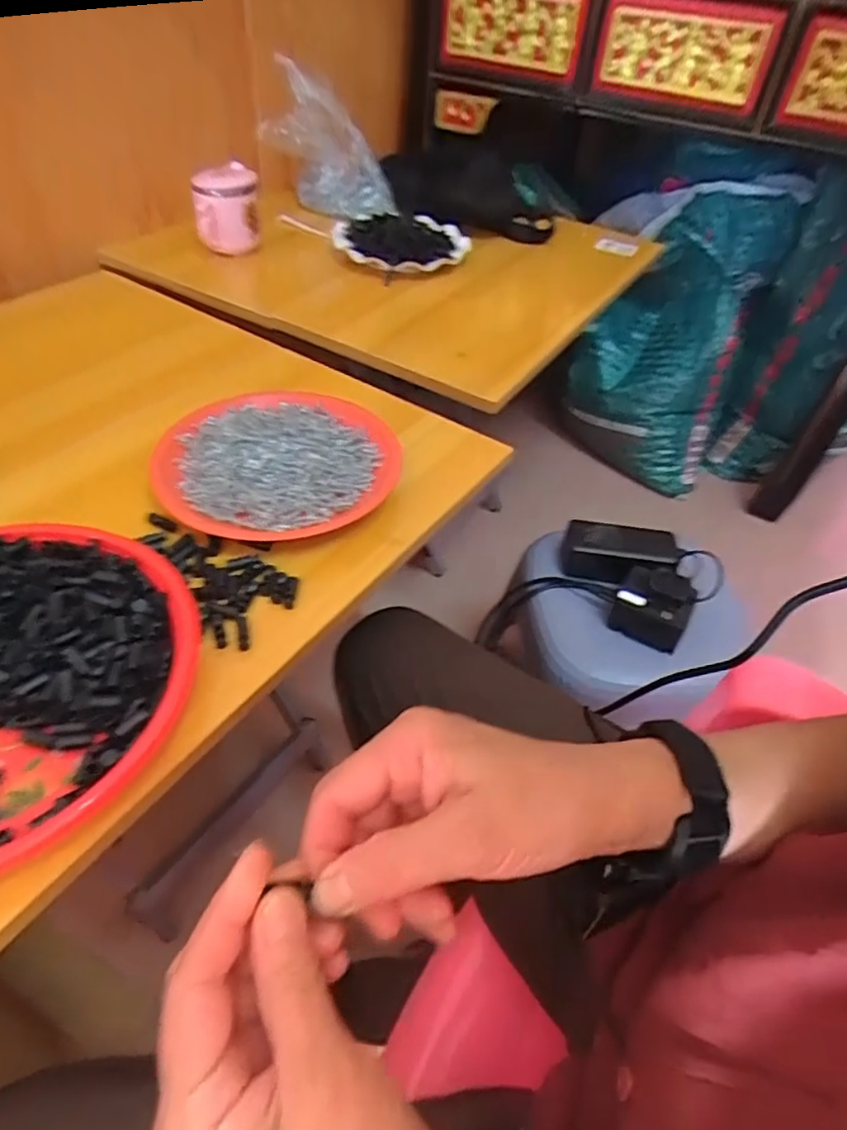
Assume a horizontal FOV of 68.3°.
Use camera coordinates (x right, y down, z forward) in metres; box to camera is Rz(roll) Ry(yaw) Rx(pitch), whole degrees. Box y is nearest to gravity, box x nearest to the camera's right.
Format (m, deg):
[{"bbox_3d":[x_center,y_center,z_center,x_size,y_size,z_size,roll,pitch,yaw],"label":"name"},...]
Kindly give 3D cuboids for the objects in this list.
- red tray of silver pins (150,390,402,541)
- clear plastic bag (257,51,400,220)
[{"bbox_3d":[-0.121,-0.081,0.516,0.177,0.026,0.185,21,48,13],"label":"red tray of silver pins"},{"bbox_3d":[-0.147,-0.632,0.941,0.196,0.174,0.112,4,47,-2],"label":"clear plastic bag"}]

